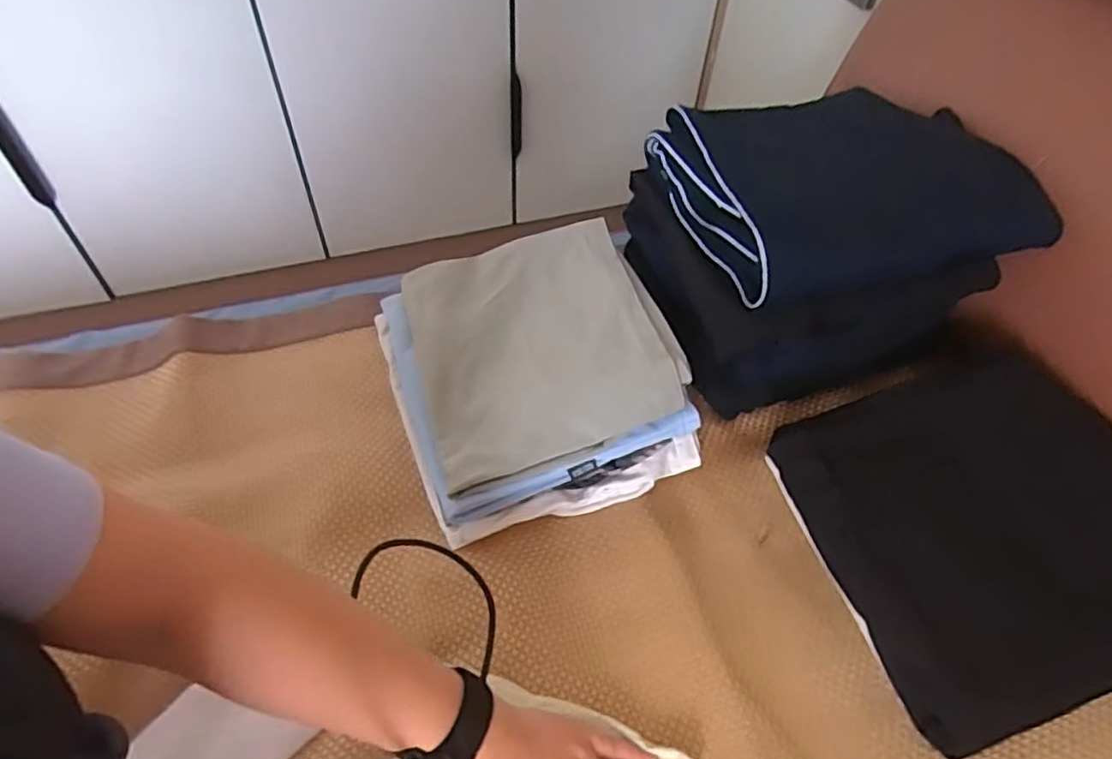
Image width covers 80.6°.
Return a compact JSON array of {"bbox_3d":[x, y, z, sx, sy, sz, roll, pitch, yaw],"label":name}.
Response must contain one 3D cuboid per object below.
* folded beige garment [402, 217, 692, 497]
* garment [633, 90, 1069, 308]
[{"bbox_3d":[-0.020,-0.041,0.599,0.217,0.025,0.251,-21,52,1],"label":"folded beige garment"},{"bbox_3d":[0.241,-0.179,0.592,0.267,0.071,0.247,-9,51,-10],"label":"garment"}]

